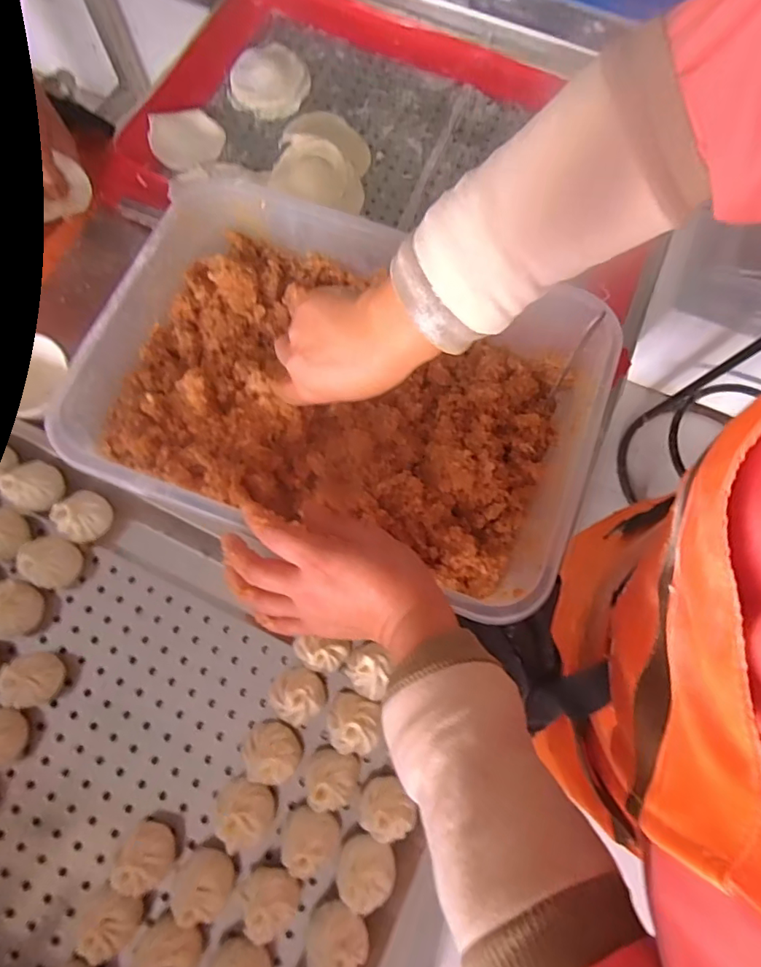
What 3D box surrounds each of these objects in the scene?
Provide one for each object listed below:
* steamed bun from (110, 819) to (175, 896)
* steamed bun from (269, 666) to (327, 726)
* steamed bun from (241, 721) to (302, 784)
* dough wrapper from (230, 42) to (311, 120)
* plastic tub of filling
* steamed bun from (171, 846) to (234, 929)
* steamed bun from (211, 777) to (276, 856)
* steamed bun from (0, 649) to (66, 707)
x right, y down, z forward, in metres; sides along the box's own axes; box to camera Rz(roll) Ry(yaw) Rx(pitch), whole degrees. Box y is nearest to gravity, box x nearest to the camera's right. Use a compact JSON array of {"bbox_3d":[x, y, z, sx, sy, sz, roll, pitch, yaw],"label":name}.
[{"bbox_3d":[-0.155,0.248,0.344,0.035,0.043,0.030,39,77,9],"label":"steamed bun"},{"bbox_3d":[-0.059,0.151,0.373,0.037,0.043,0.035,0,74,-2],"label":"steamed bun"},{"bbox_3d":[-0.077,0.186,0.361,0.043,0.046,0.033,14,74,2],"label":"steamed bun"},{"bbox_3d":[-0.129,-0.478,0.608,0.086,0.014,0.089,0,74,-2],"label":"dough wrapper"},{"bbox_3d":[-0.023,-0.075,0.424,0.388,0.079,0.269,18,74,3],"label":"plastic tub of filling"},{"bbox_3d":[-0.119,0.267,0.339,0.037,0.041,0.037,0,74,-2],"label":"steamed bun"},{"bbox_3d":[-0.094,0.225,0.353,0.039,0.040,0.040,0,74,-2],"label":"steamed bun"},{"bbox_3d":[-0.252,0.140,0.375,0.037,0.040,0.039,0,74,-2],"label":"steamed bun"}]

